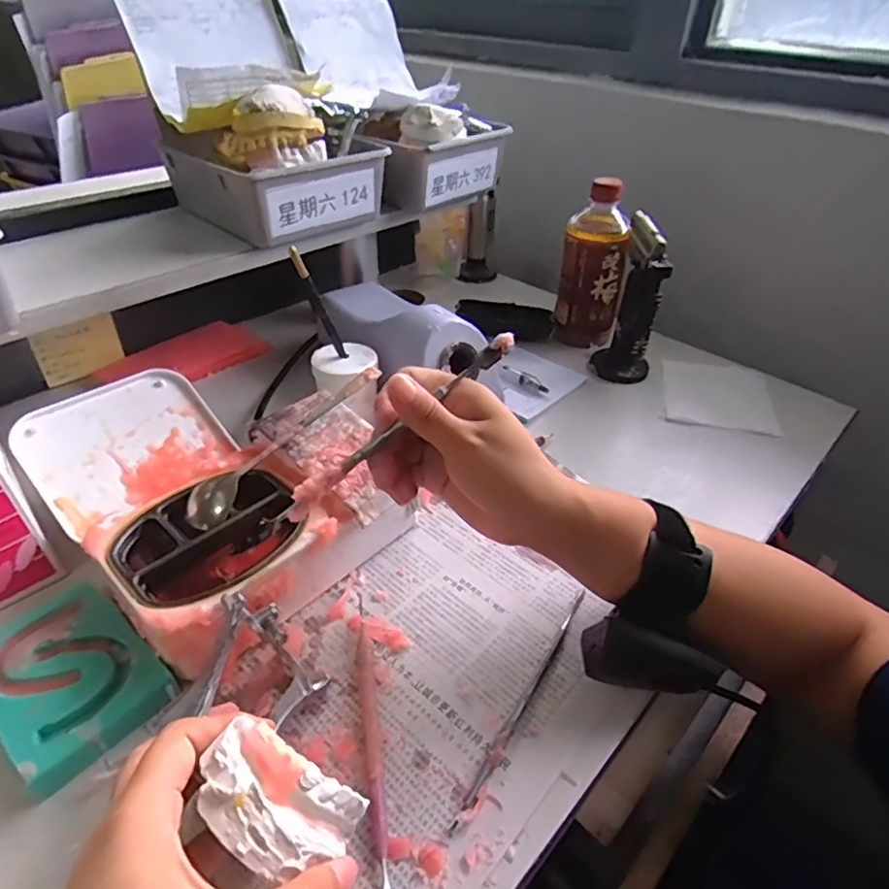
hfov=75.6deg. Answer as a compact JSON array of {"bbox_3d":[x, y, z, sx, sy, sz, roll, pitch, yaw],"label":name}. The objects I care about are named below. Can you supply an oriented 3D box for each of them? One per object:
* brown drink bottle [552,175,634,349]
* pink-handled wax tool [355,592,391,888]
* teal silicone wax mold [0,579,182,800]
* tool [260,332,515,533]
[{"bbox_3d":[0.156,-0.183,0.599,0.067,0.152,0.067,11,40,11],"label":"brown drink bottle"},{"bbox_3d":[-0.042,0.156,0.314,0.009,0.005,0.171,-6,40,-10],"label":"pink-handled wax tool"},{"bbox_3d":[-0.211,0.126,0.320,0.106,0.016,0.074,29,47,29],"label":"teal silicone wax mold"},{"bbox_3d":[-0.026,-0.009,0.310,0.165,0.010,0.011,-39,51,-9],"label":"tool"}]

